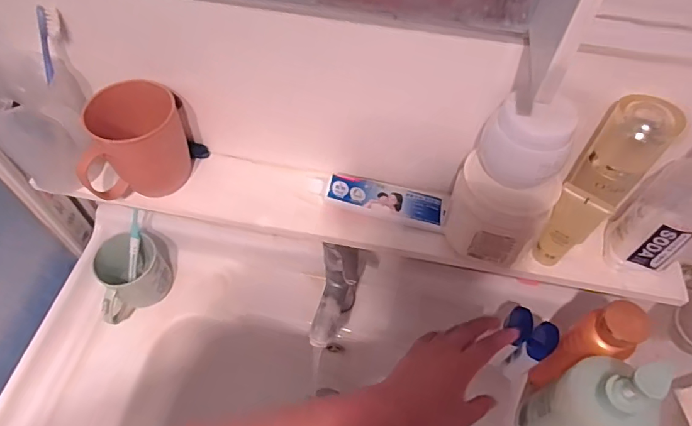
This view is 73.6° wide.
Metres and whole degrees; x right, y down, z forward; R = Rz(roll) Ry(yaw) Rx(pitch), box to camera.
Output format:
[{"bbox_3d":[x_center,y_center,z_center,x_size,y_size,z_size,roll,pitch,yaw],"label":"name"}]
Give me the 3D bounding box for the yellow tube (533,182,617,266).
[{"bbox_3d":[0.212,0.016,0.448,0.042,0.097,0.023,35,62,20],"label":"yellow tube"}]

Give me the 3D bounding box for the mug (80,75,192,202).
[{"bbox_3d":[-0.227,-0.077,0.496,0.107,0.098,0.083,-18,58,-13],"label":"mug"}]

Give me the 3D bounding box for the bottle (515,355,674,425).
[{"bbox_3d":[0.260,0.217,0.508,0.062,0.247,0.084,-5,56,-5],"label":"bottle"}]

